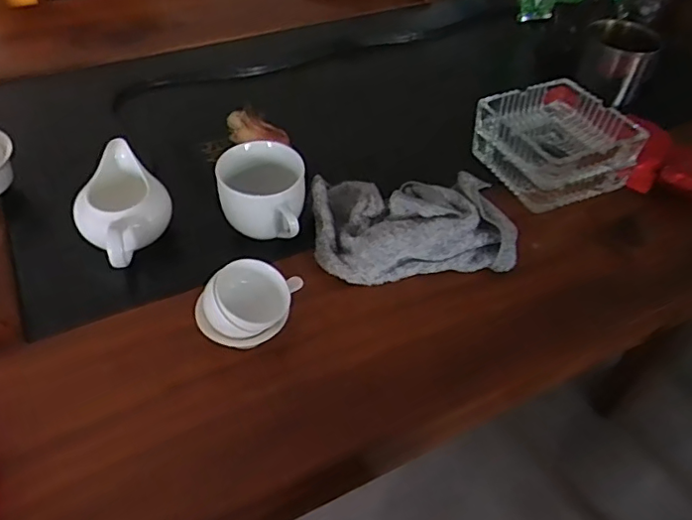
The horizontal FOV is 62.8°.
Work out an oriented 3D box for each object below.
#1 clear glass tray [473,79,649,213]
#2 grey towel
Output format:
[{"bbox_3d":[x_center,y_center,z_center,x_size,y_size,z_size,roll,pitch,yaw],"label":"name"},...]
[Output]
[{"bbox_3d":[0.209,-0.118,0.576,0.121,0.067,0.126,-21,53,-22],"label":"clear glass tray"},{"bbox_3d":[0.059,-0.039,0.512,0.176,0.041,0.113,-4,49,-8],"label":"grey towel"}]

